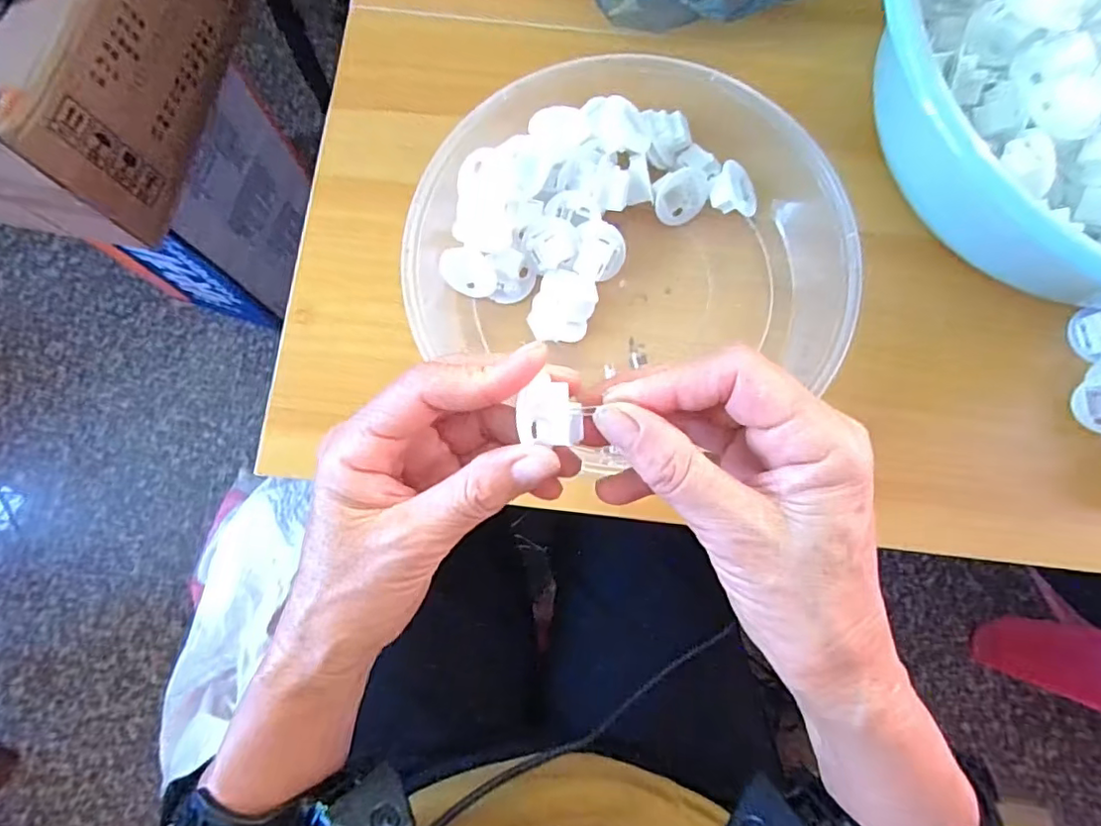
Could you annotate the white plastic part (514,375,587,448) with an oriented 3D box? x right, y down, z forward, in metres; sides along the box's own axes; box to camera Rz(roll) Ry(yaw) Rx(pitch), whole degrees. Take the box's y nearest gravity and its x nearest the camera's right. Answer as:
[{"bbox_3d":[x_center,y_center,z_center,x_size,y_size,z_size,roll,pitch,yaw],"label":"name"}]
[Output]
[{"bbox_3d":[0.001,-0.002,0.217,0.024,0.022,0.026,-2,81,-1],"label":"white plastic part"}]

